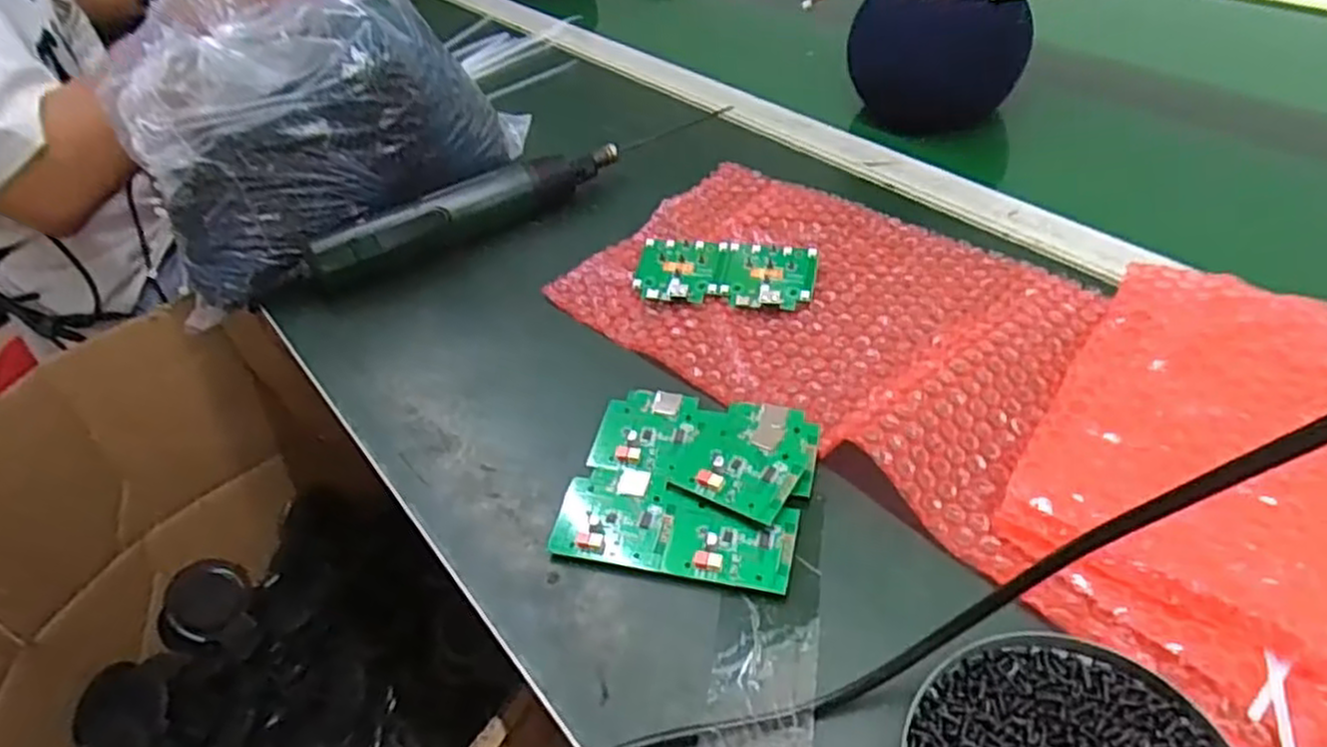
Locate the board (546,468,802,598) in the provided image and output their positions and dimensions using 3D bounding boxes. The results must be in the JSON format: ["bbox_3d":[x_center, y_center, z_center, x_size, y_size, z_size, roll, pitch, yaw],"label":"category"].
[{"bbox_3d":[0.005,0.073,0.377,0.117,0.005,0.050,5,54,18],"label":"board"}]

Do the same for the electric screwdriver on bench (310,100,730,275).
[{"bbox_3d":[-0.092,-0.144,0.578,0.335,0.033,0.031,-29,48,-17],"label":"electric screwdriver on bench"}]

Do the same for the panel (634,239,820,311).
[{"bbox_3d":[0.039,-0.067,0.504,0.116,0.009,0.051,6,47,16],"label":"panel"}]

